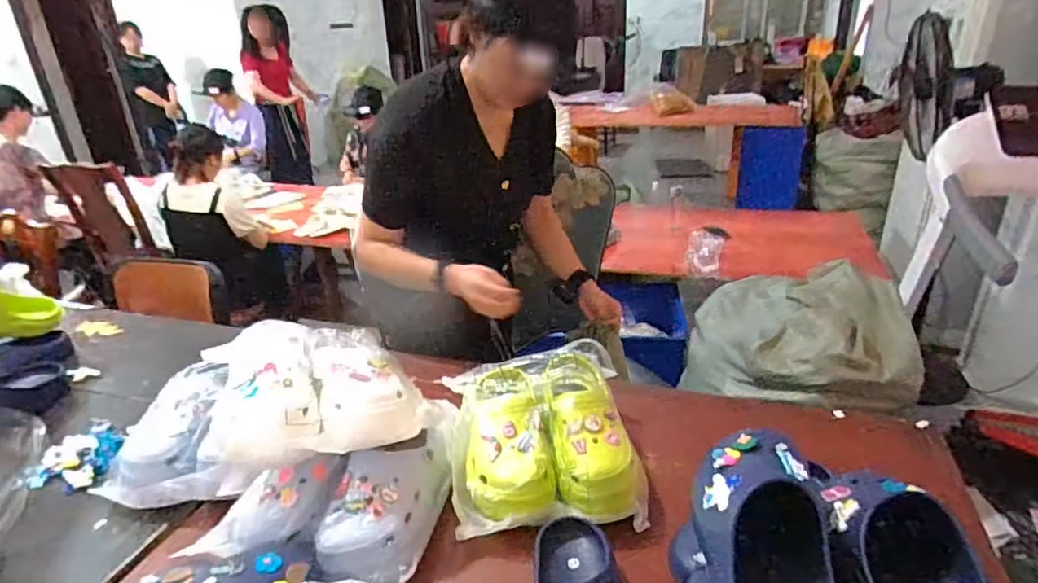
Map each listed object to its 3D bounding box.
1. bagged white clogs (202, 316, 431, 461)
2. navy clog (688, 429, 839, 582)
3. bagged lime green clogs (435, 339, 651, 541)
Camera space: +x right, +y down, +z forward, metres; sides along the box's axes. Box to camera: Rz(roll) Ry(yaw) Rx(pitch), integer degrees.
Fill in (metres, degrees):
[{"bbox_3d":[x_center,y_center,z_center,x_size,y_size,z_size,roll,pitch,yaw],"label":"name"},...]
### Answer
[{"bbox_3d":[-0.276,0.115,0.810,0.248,0.093,0.246,-11,27,-17],"label":"bagged white clogs"},{"bbox_3d":[0.210,0.219,0.519,0.101,0.101,0.264,1,39,7],"label":"navy clog"},{"bbox_3d":[0.029,0.192,0.852,0.255,0.105,0.281,-4,25,-4],"label":"bagged lime green clogs"}]

